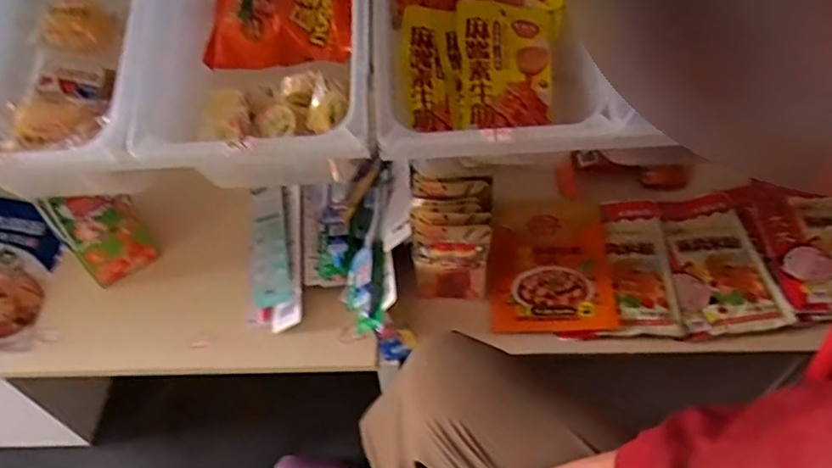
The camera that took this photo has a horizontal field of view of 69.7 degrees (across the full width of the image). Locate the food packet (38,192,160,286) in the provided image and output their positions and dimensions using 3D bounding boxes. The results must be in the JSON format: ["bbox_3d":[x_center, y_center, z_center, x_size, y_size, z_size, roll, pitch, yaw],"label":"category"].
[{"bbox_3d":[-0.366,0.001,0.707,0.079,0.151,0.017,-30,56,-20],"label":"food packet"}]

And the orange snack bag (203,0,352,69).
[{"bbox_3d":[-0.147,-0.244,0.647,0.149,0.061,0.129,-2,51,2],"label":"orange snack bag"}]

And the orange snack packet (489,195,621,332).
[{"bbox_3d":[0.168,0.030,0.751,0.144,0.013,0.200,2,51,5],"label":"orange snack packet"}]

